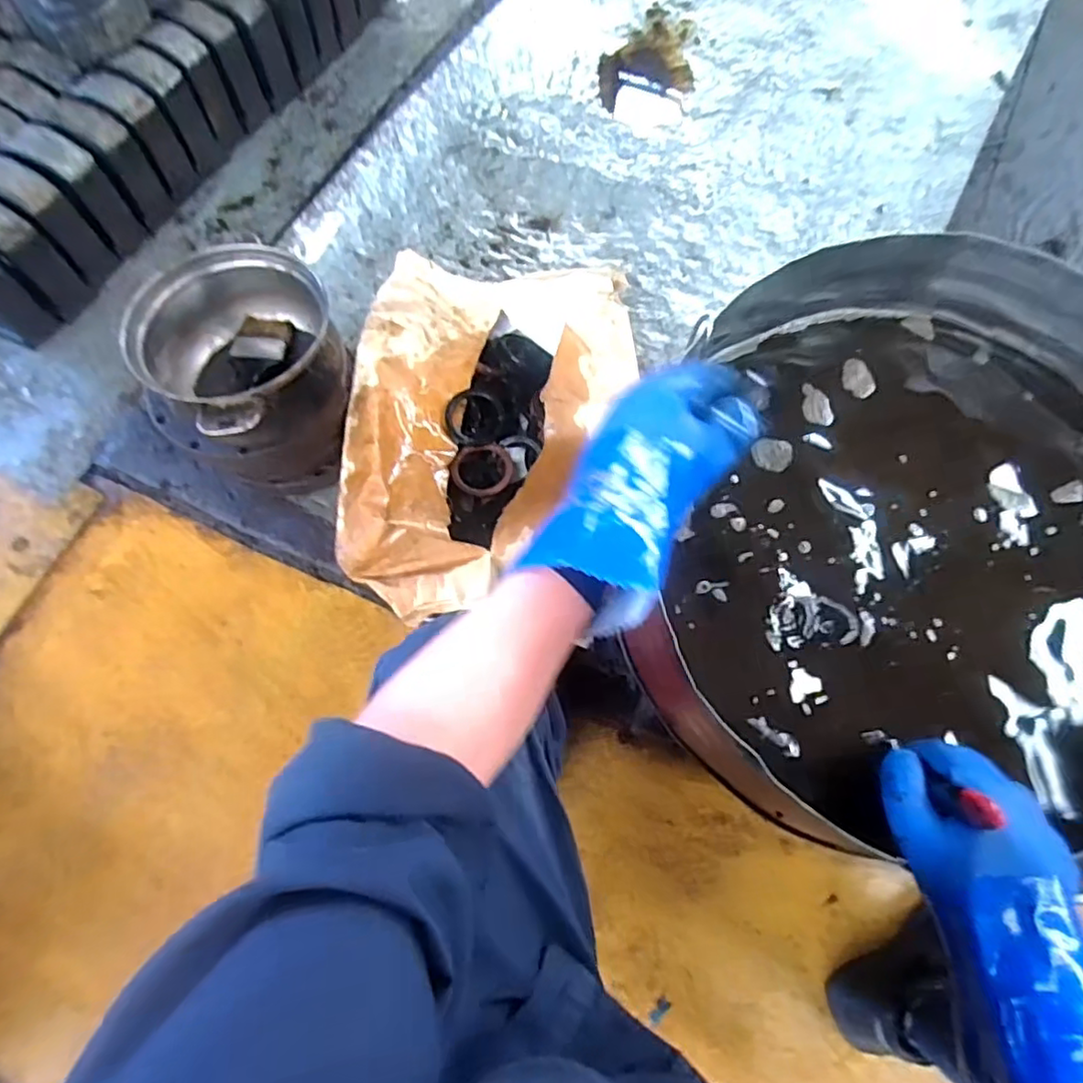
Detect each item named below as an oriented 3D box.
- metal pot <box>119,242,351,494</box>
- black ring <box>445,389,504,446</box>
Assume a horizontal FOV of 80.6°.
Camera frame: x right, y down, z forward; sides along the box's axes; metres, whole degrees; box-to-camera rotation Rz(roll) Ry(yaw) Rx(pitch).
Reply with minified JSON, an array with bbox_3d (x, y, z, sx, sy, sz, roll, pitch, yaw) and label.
[{"bbox_3d":[-0.376,-0.216,0.849,0.227,0.236,0.238,30,73,11],"label":"metal pot"},{"bbox_3d":[-0.098,-0.183,0.937,0.084,0.016,0.095,8,70,4],"label":"black ring"}]

